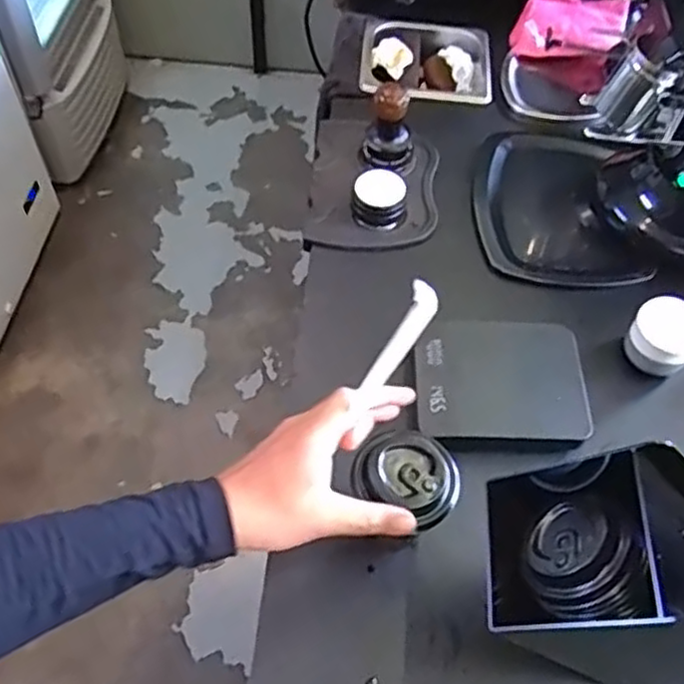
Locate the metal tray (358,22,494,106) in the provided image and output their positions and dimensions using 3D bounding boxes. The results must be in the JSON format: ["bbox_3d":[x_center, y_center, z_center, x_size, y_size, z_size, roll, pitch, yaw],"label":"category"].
[{"bbox_3d":[0.118,-0.396,1.015,0.182,0.038,0.170,6,56,1],"label":"metal tray"}]

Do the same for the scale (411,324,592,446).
[{"bbox_3d":[0.149,0.038,0.693,0.161,0.033,0.137,5,56,1],"label":"scale"}]

